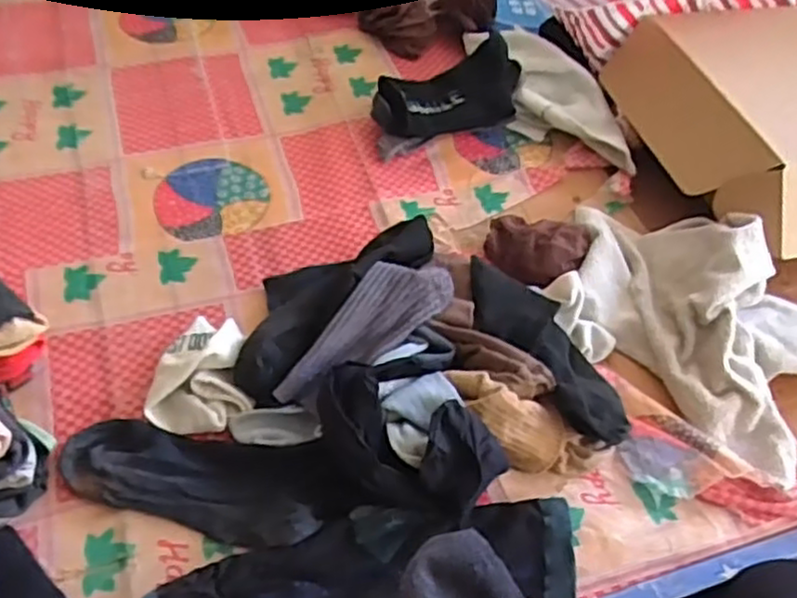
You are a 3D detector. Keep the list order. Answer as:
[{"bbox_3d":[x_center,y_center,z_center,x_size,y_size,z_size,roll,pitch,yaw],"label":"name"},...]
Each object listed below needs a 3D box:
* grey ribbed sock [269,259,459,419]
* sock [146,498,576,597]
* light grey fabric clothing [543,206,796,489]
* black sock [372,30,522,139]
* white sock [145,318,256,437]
[{"bbox_3d":[-0.029,0.021,0.569,0.166,0.041,0.057,-35,63,-27],"label":"grey ribbed sock"},{"bbox_3d":[-0.023,0.187,0.488,0.288,0.028,0.079,-6,53,-9],"label":"sock"},{"bbox_3d":[0.251,0.006,0.619,0.187,0.066,0.266,-36,63,-28],"label":"light grey fabric clothing"},{"bbox_3d":[0.056,-0.213,0.775,0.163,0.061,0.098,-20,57,-19],"label":"black sock"},{"bbox_3d":[-0.155,0.054,0.569,0.078,0.049,0.097,-1,52,-6],"label":"white sock"}]

